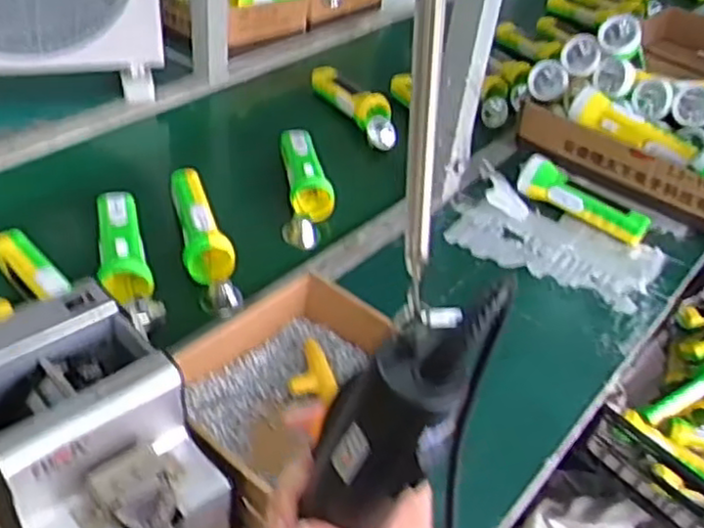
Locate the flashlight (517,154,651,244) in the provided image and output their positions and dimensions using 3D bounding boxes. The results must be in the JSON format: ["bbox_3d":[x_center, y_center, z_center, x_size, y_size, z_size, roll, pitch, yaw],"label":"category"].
[{"bbox_3d":[0.298,-0.083,0.922,0.175,0.052,0.046,26,43,20],"label":"flashlight"}]

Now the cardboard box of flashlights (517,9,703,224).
[{"bbox_3d":[0.469,-0.197,0.963,0.426,0.213,0.239,35,47,29],"label":"cardboard box of flashlights"}]

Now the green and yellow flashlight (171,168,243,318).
[{"bbox_3d":[-0.169,-0.037,0.812,0.054,0.053,0.223,-6,42,-16],"label":"green and yellow flashlight"}]

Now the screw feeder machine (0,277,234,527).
[{"bbox_3d":[-0.188,0.135,0.505,0.130,0.143,0.174,-29,52,-35],"label":"screw feeder machine"}]

